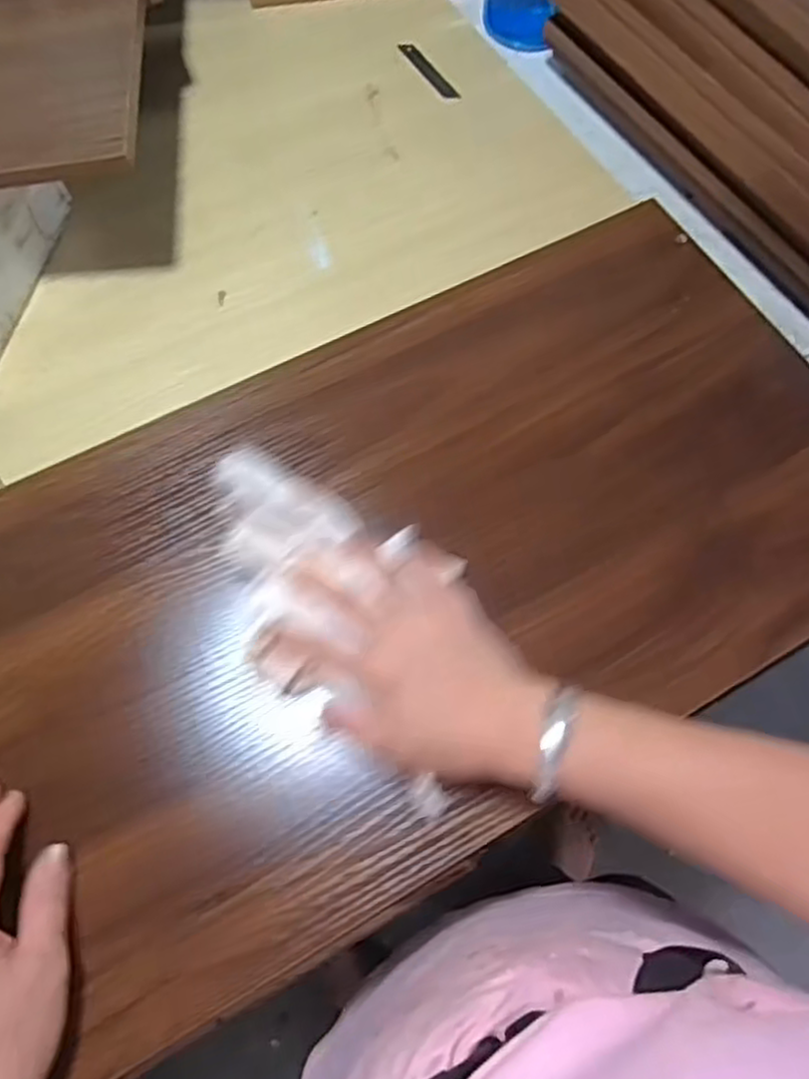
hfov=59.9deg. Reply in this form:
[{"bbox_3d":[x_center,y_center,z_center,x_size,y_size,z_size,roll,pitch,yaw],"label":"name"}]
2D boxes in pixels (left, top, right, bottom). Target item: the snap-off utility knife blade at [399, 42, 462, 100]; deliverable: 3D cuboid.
[{"bbox_3d":[0.026,-0.509,0.762,0.018,0.004,0.097,-32,75,-15],"label":"snap-off utility knife blade"}]

